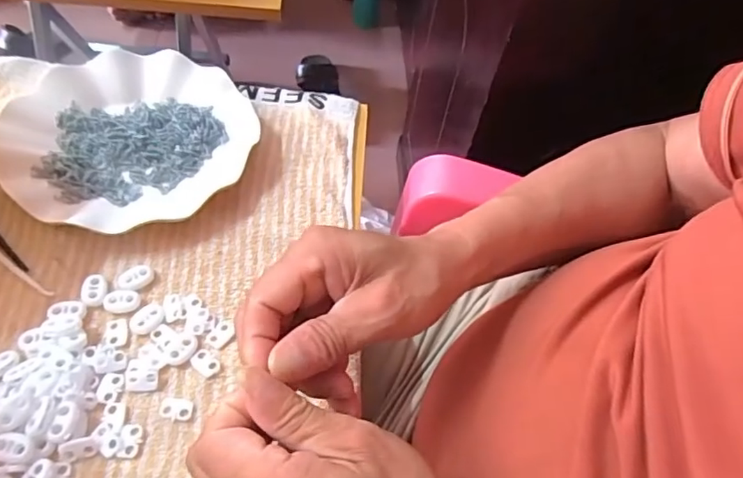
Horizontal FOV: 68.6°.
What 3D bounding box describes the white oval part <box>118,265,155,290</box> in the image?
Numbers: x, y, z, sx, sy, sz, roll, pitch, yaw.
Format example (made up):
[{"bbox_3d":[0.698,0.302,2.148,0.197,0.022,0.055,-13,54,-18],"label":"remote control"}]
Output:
[{"bbox_3d":[-0.159,0.026,0.368,0.023,0.005,0.016,-31,64,-25],"label":"white oval part"}]

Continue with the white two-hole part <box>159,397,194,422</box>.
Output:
[{"bbox_3d":[-0.116,0.100,0.323,0.019,0.004,0.013,12,54,1],"label":"white two-hole part"}]

